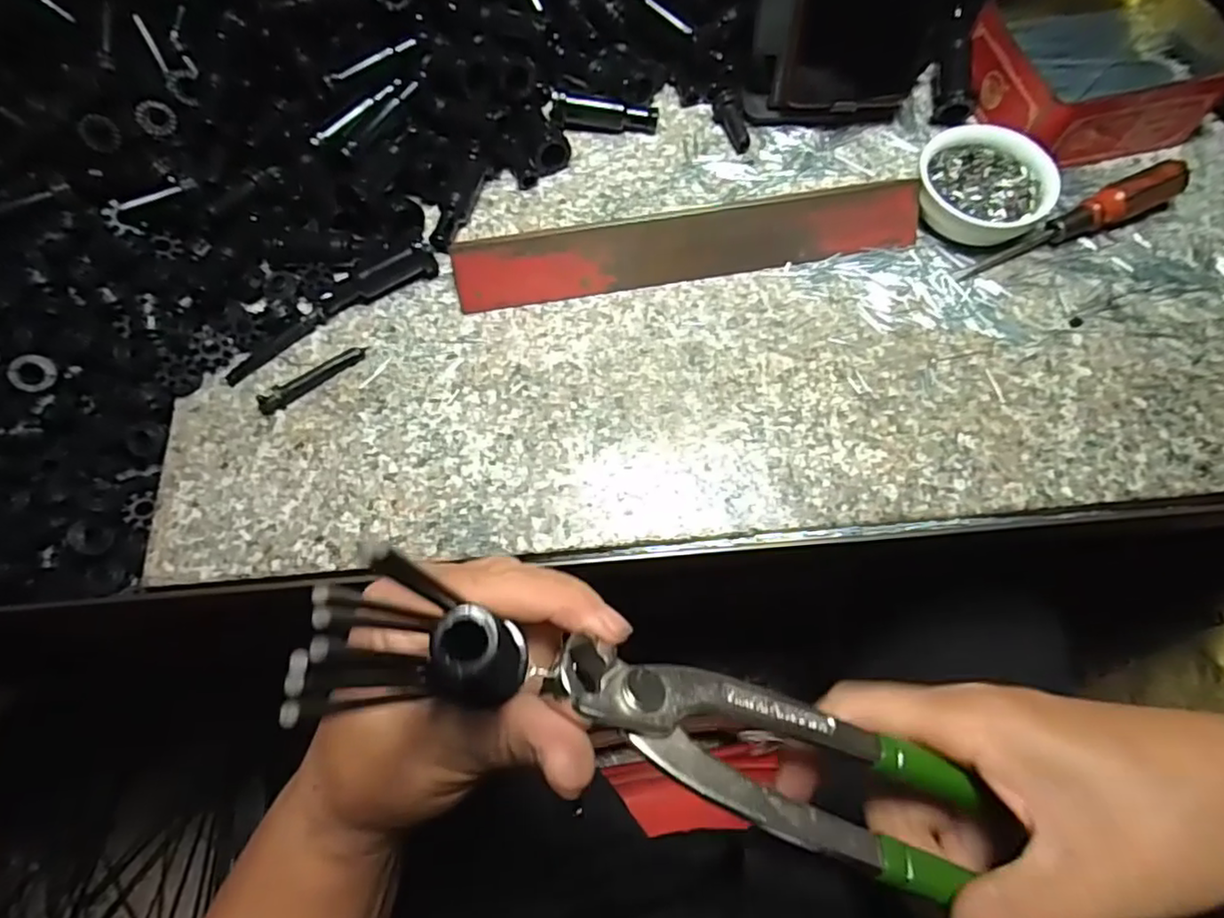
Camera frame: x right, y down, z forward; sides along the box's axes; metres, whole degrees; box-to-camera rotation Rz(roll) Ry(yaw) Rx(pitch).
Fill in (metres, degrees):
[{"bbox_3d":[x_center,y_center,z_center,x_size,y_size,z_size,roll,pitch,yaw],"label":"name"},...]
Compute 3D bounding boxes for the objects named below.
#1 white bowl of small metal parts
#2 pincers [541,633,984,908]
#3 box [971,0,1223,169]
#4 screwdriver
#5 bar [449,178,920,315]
[{"bbox_3d":[0.208,-0.153,0.365,0.070,0.029,0.063,26,71,11],"label":"white bowl of small metal parts"},{"bbox_3d":[0.070,0.095,0.183,0.187,0.020,0.036,26,70,-3],"label":"pincers"},{"bbox_3d":[0.284,-0.237,0.385,0.128,0.038,0.109,-13,68,-4],"label":"box"},{"bbox_3d":[0.252,-0.132,0.358,0.136,0.025,0.018,-21,69,-7],"label":"screwdriver"},{"bbox_3d":[0.044,-0.118,0.358,0.257,0.029,0.026,-9,68,-3],"label":"bar"}]

